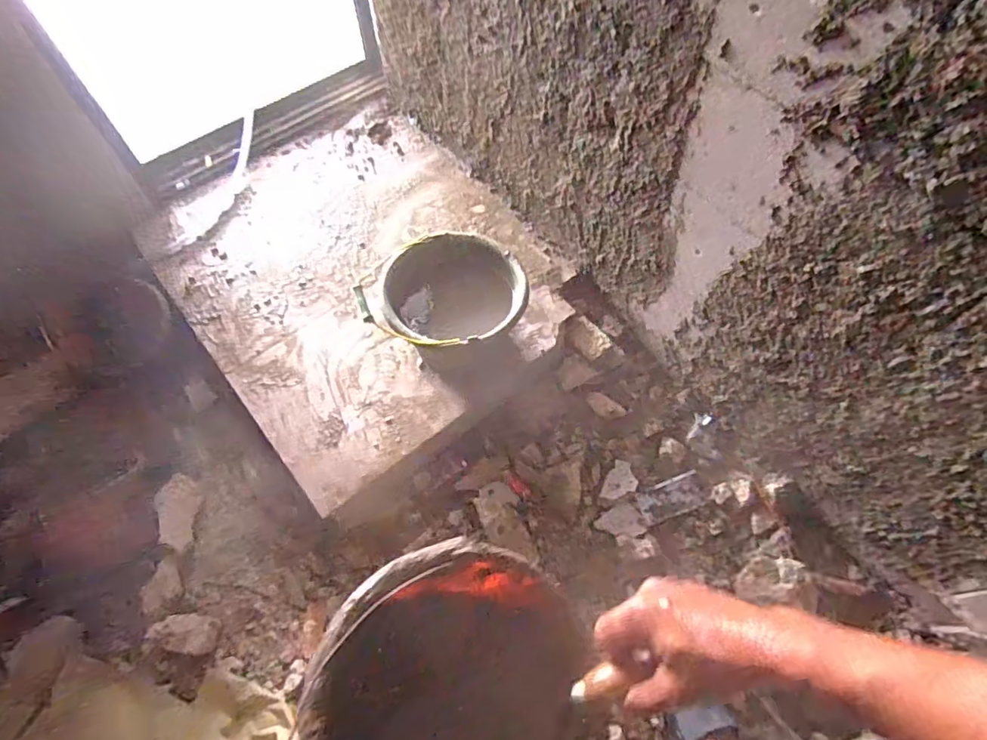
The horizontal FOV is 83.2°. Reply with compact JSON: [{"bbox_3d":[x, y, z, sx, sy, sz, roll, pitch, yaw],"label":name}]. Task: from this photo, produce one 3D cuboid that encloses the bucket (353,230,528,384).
[{"bbox_3d":[-0.070,-0.127,1.169,0.260,0.201,0.252,0,62,0],"label":"bucket"}]

